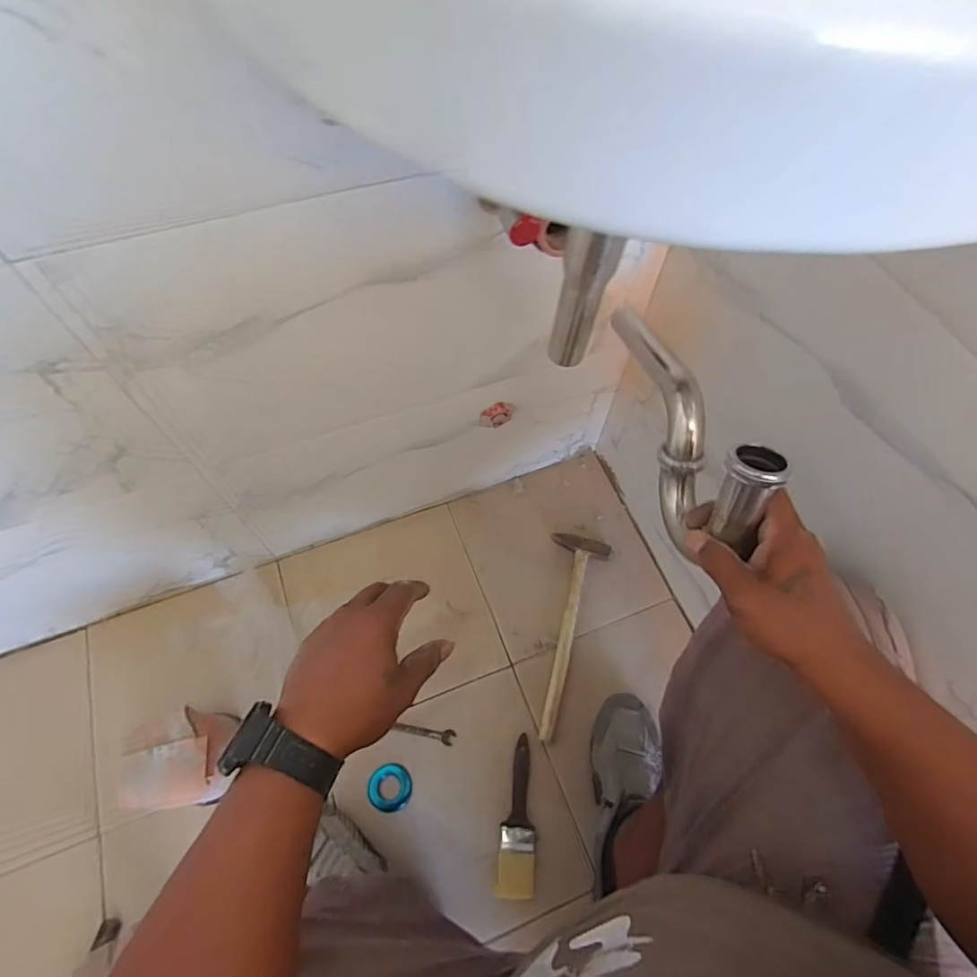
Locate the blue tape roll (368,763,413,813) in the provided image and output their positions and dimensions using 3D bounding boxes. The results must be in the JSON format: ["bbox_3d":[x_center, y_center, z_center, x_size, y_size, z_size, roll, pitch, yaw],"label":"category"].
[{"bbox_3d":[-0.138,0.421,0.766,0.059,0.011,0.059,0,62,-1],"label":"blue tape roll"}]

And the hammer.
[{"bbox_3d":[0.125,0.225,0.855,0.089,0.024,0.313,12,62,6],"label":"hammer"}]

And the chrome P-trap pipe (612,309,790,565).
[{"bbox_3d":[0.165,-0.081,0.474,0.041,0.122,0.290,-8,62,-3],"label":"chrome P-trap pipe"}]

